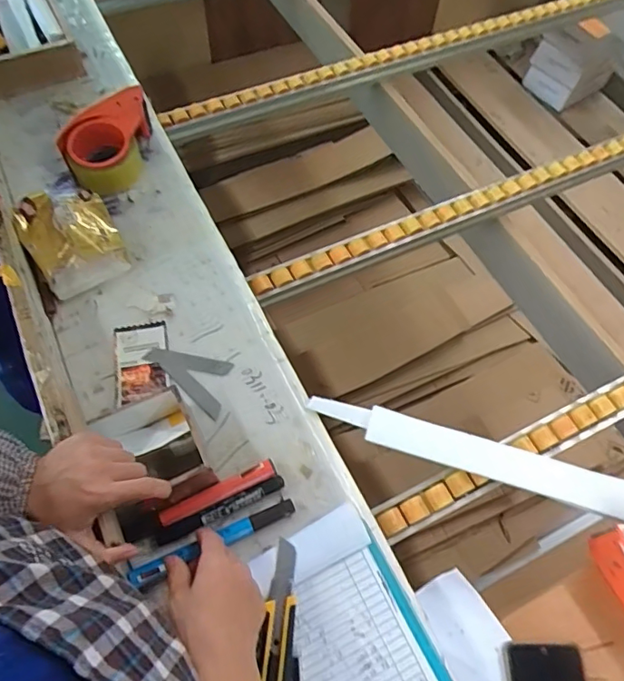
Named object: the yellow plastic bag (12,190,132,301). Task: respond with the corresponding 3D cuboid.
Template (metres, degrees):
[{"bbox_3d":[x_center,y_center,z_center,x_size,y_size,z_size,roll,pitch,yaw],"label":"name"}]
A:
[{"bbox_3d":[-0.327,-0.144,0.709,0.116,0.055,0.148,-31,67,-19],"label":"yellow plastic bag"}]

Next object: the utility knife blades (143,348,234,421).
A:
[{"bbox_3d":[-0.141,0.036,0.637,0.122,0.006,0.063,37,65,16],"label":"utility knife blades"}]

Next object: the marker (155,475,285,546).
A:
[{"bbox_3d":[-0.094,0.177,0.544,0.137,0.018,0.016,-21,64,-14],"label":"marker"}]

